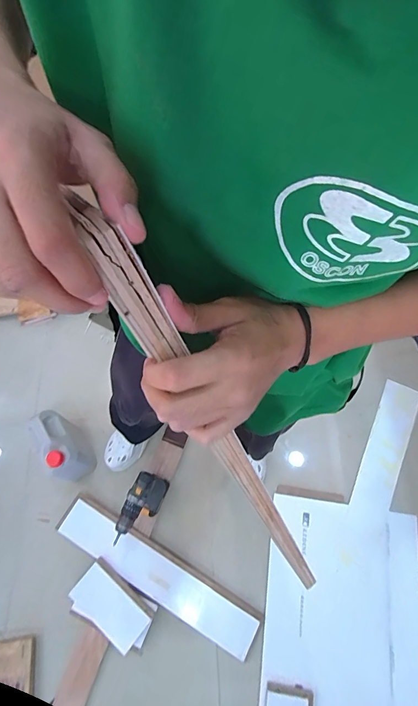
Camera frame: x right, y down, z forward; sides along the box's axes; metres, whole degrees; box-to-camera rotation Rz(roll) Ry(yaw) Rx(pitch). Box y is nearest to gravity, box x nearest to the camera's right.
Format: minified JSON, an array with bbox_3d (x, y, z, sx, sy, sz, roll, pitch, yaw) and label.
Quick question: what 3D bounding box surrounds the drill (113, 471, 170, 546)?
[{"bbox_3d":[-0.192,0.441,1.066,0.068,0.223,0.187,22,69,10],"label":"drill"}]

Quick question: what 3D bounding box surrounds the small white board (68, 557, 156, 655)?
[{"bbox_3d":[-0.268,0.689,1.025,0.211,0.023,0.119,37,72,15],"label":"small white board"}]

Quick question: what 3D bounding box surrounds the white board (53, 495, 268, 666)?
[{"bbox_3d":[-0.155,0.630,1.086,0.629,0.029,0.121,30,57,9],"label":"white board"}]

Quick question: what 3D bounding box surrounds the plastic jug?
[{"bbox_3d":[-0.448,0.288,1.142,0.101,0.233,0.163,-32,70,-12],"label":"plastic jug"}]

